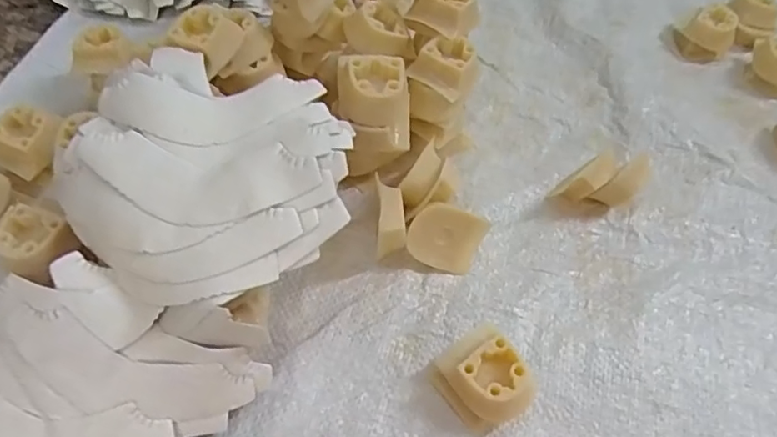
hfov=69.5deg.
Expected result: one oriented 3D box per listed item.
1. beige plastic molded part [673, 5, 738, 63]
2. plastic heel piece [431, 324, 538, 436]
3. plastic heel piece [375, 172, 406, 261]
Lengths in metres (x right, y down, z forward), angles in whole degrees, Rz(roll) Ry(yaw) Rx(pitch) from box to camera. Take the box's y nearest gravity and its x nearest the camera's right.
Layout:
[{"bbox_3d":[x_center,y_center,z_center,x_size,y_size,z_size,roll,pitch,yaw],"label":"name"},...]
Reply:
[{"bbox_3d":[0.268,-0.157,0.469,0.037,0.029,0.033,-16,59,-15],"label":"beige plastic molded part"},{"bbox_3d":[0.051,0.084,0.293,0.045,0.032,0.045,-37,66,-25],"label":"plastic heel piece"},{"bbox_3d":[0.001,0.004,0.335,0.016,0.043,0.037,0,56,-5],"label":"plastic heel piece"}]

